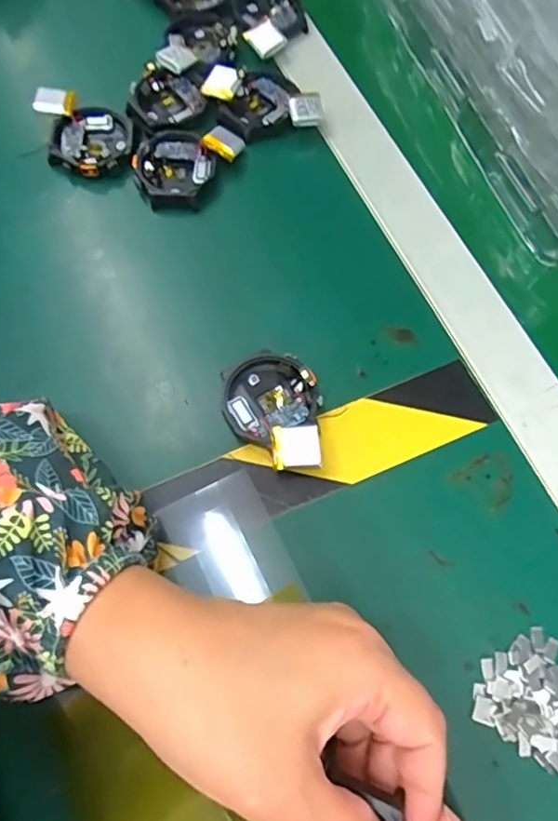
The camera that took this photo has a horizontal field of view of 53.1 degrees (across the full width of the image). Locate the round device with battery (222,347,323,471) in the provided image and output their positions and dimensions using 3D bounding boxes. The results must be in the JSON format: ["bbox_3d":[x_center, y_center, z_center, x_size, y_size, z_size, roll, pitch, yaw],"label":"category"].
[{"bbox_3d":[-0.001,0.000,0.283,0.046,0.017,0.067,-25,72,-12],"label":"round device with battery"}]

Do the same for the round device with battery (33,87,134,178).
[{"bbox_3d":[-0.120,-0.174,0.349,0.052,0.013,0.064,-15,70,-8],"label":"round device with battery"}]

